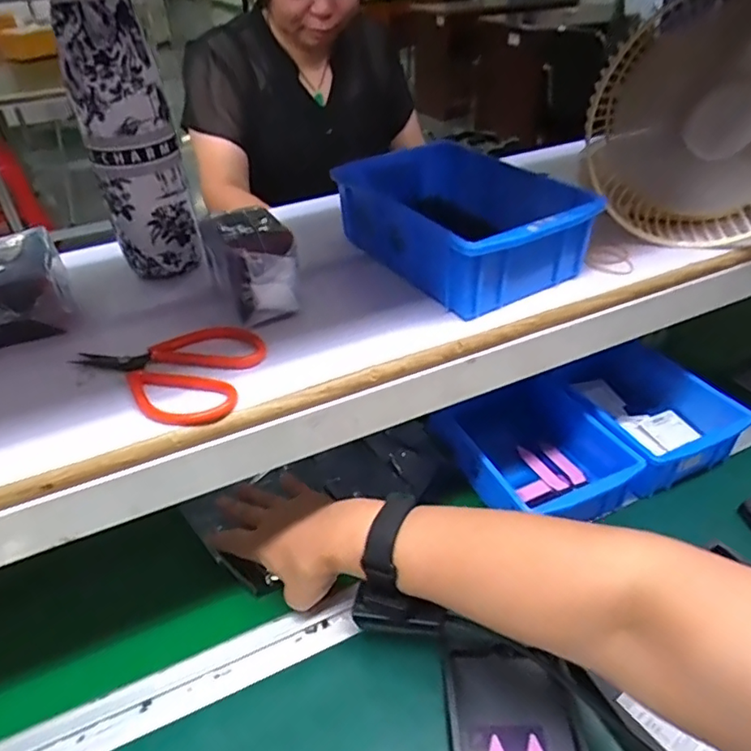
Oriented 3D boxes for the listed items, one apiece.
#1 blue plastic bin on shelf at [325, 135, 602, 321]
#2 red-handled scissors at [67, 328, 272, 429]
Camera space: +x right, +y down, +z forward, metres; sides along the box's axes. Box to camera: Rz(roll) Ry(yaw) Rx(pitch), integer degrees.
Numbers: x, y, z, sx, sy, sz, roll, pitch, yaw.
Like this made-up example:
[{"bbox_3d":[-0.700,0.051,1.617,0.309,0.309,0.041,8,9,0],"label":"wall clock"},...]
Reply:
[{"bbox_3d":[0.068,-0.125,0.489,0.128,0.076,0.200,-23,42,-24],"label":"blue plastic bin on shelf"},{"bbox_3d":[-0.144,-0.005,0.384,0.122,0.008,0.087,6,38,11],"label":"red-handled scissors"}]

